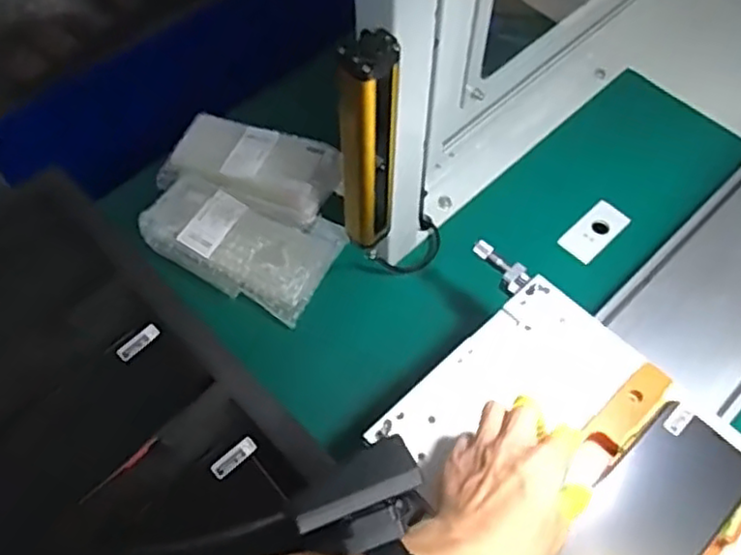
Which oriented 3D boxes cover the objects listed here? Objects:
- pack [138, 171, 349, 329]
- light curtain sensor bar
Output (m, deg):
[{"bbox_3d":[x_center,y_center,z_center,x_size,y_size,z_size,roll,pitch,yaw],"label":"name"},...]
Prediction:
[{"bbox_3d":[-0.131,-0.040,0.683,0.191,0.041,0.111,22,63,9],"label":"pack"},{"bbox_3d":[0.000,-0.086,0.469,0.037,0.194,0.031,7,62,2],"label":"light curtain sensor bar"}]

